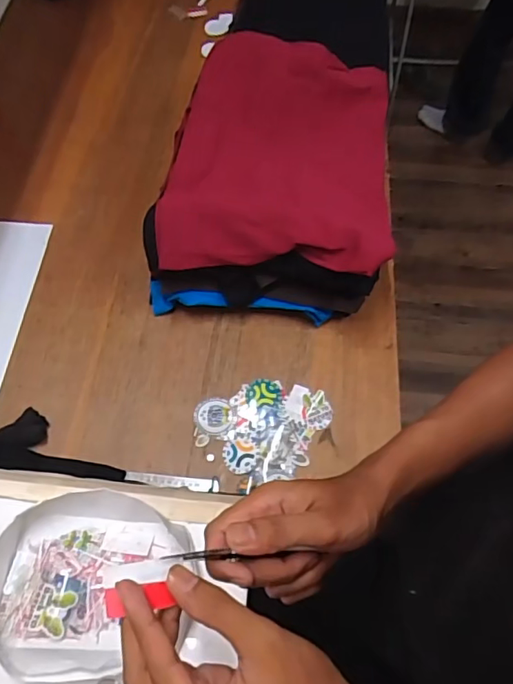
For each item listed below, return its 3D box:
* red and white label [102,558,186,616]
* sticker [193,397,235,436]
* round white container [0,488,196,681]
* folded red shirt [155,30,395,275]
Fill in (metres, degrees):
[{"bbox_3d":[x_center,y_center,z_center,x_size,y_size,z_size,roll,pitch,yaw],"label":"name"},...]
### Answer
[{"bbox_3d":[-0.064,0.137,0.289,0.041,0.004,0.026,1,61,-23],"label":"red and white label"},{"bbox_3d":[-0.063,0.110,0.768,0.058,0.010,0.057,0,64,0],"label":"sticker"},{"bbox_3d":[-0.164,0.228,0.499,0.188,0.051,0.159,4,64,2],"label":"round white container"},{"bbox_3d":[0.049,-0.314,0.837,0.344,0.072,0.477,10,61,-2],"label":"folded red shirt"}]

